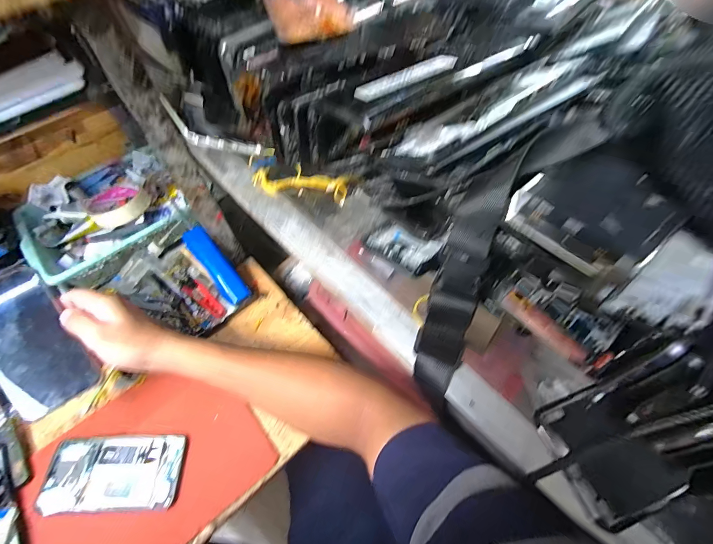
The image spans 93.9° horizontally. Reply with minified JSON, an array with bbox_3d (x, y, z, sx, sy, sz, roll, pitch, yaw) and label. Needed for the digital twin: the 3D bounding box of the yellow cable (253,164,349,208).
[{"bbox_3d":[-0.053,-0.088,0.325,0.091,0.011,0.039,10,61,7],"label":"yellow cable"}]

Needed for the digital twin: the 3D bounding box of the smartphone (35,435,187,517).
[{"bbox_3d":[-0.283,0.236,0.392,0.150,0.013,0.075,-3,61,0],"label":"smartphone"}]

